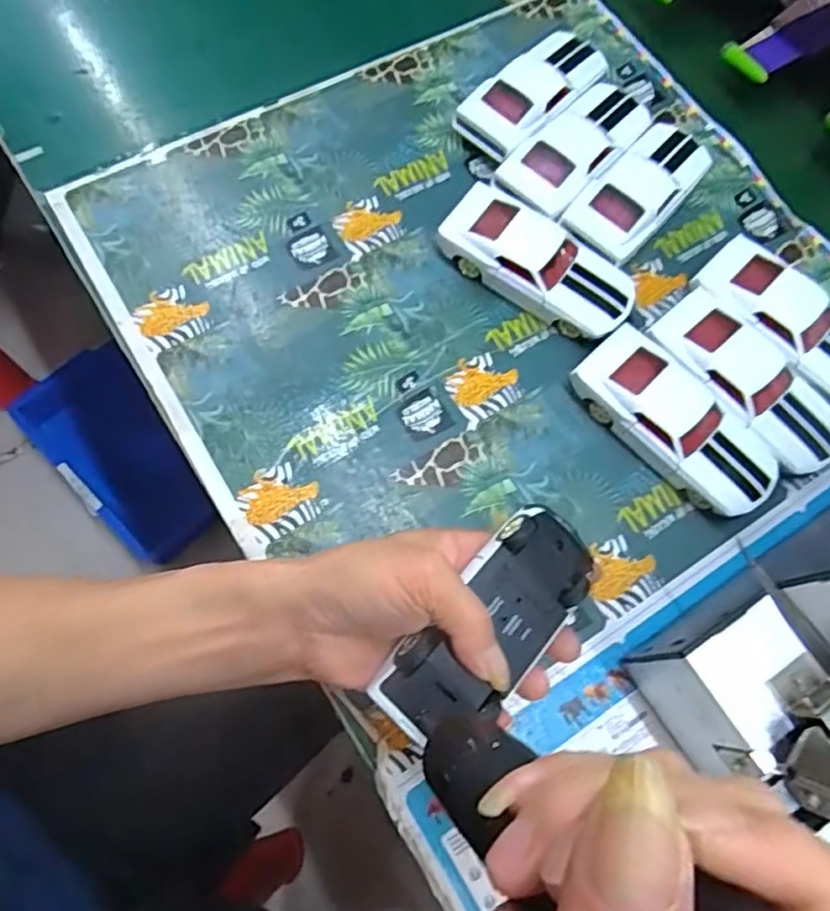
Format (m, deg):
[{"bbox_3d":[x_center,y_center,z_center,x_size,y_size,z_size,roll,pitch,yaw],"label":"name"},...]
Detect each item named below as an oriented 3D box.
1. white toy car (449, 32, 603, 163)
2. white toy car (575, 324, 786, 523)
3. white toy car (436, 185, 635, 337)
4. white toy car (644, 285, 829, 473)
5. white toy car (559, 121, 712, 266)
[{"bbox_3d":[0.088,-0.260,0.465,0.053,0.030,0.125,42,72,9],"label":"white toy car"},{"bbox_3d":[0.156,-0.018,0.389,0.054,0.035,0.129,-43,78,-16],"label":"white toy car"},{"bbox_3d":[0.079,-0.123,0.419,0.129,0.035,0.055,35,73,8],"label":"white toy car"},{"bbox_3d":[0.204,-0.045,0.401,0.061,0.036,0.128,-40,78,-15],"label":"white toy car"},{"bbox_3d":[0.154,-0.180,0.448,0.051,0.034,0.124,39,72,8],"label":"white toy car"}]

